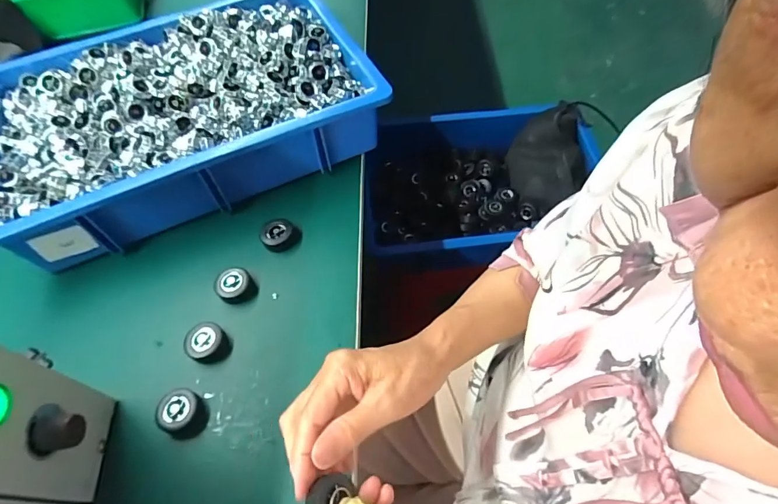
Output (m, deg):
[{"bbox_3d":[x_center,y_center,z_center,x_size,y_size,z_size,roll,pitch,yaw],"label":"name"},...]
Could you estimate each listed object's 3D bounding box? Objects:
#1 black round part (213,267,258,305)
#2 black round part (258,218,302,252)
[{"bbox_3d":[-0.165,0.037,0.466,0.037,0.020,0.038,-1,58,1],"label":"black round part"},{"bbox_3d":[-0.125,-0.020,0.499,0.043,0.021,0.033,-26,61,-14],"label":"black round part"}]

